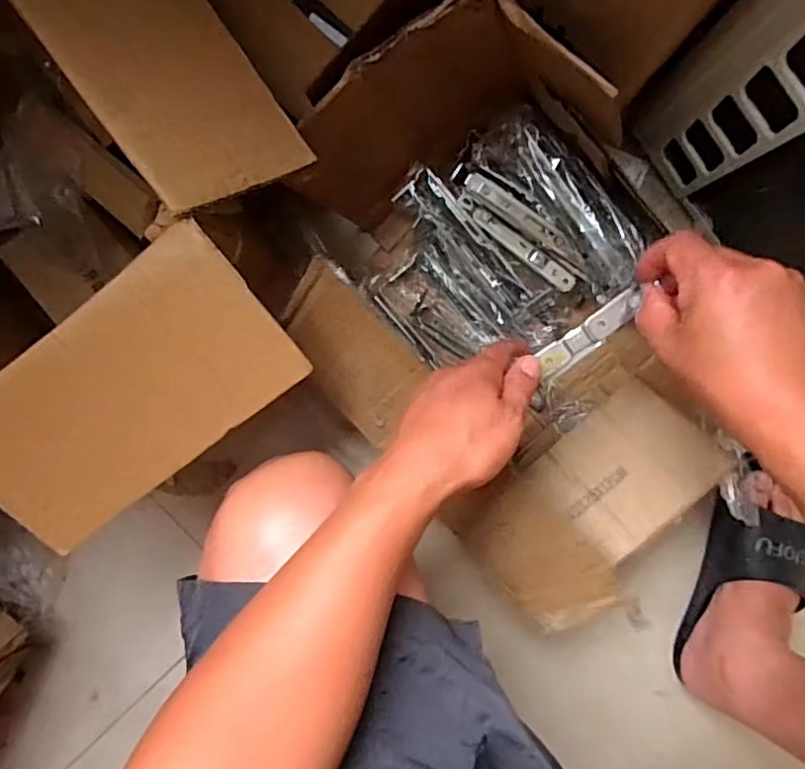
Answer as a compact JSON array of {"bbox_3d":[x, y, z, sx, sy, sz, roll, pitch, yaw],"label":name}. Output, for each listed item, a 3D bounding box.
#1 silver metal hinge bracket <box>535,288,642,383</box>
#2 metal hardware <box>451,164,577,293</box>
[{"bbox_3d":[0.147,-0.040,0.466,0.092,0.008,0.023,-38,91,8],"label":"silver metal hinge bracket"},{"bbox_3d":[0.124,-0.171,0.646,0.172,0.027,0.042,38,95,0],"label":"metal hardware"}]

